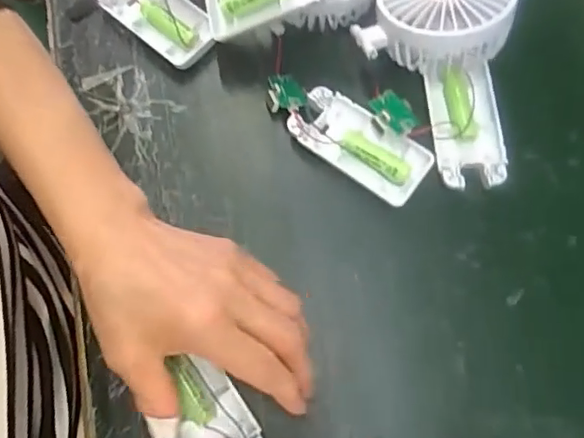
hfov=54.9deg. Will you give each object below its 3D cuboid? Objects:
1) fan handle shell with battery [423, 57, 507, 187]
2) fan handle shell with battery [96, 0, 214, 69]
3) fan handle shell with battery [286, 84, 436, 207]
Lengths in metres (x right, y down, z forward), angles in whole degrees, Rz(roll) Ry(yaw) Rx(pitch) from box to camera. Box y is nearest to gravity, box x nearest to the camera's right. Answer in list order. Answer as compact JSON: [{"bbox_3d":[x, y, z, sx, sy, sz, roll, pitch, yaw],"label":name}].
[{"bbox_3d":[0.115,-0.062,0.369,0.047,0.017,0.082,-1,72,0],"label":"fan handle shell with battery"},{"bbox_3d":[-0.096,-0.146,0.405,0.097,0.017,0.043,41,77,12],"label":"fan handle shell with battery"},{"bbox_3d":[0.045,-0.048,0.372,0.093,0.015,0.046,34,75,10],"label":"fan handle shell with battery"}]

